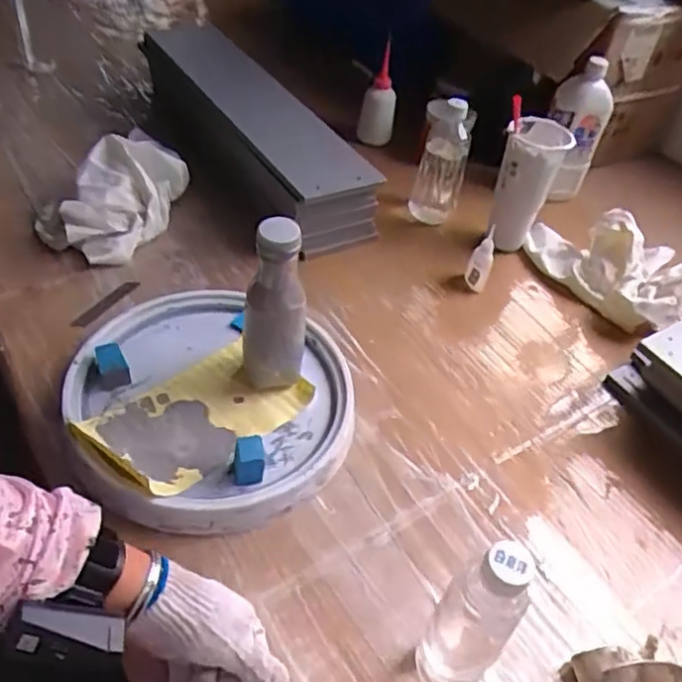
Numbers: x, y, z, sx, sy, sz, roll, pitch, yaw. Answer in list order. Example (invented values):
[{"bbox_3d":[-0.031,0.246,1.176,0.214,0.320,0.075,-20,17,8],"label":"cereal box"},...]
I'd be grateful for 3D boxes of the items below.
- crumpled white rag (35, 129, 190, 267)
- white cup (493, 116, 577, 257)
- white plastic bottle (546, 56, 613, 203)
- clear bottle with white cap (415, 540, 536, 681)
[{"bbox_3d":[-0.310,-0.202,0.910,0.143,0.065,0.226,23,46,12],"label":"crumpled white rag"},{"bbox_3d":[0.259,-0.220,0.918,0.076,0.172,0.094,19,46,9],"label":"white cup"},{"bbox_3d":[0.351,-0.313,1.000,0.097,0.204,0.079,-19,52,-27],"label":"white plastic bottle"},{"bbox_3d":[0.097,0.210,0.482,0.048,0.193,0.057,36,50,23],"label":"clear bottle with white cap"}]

